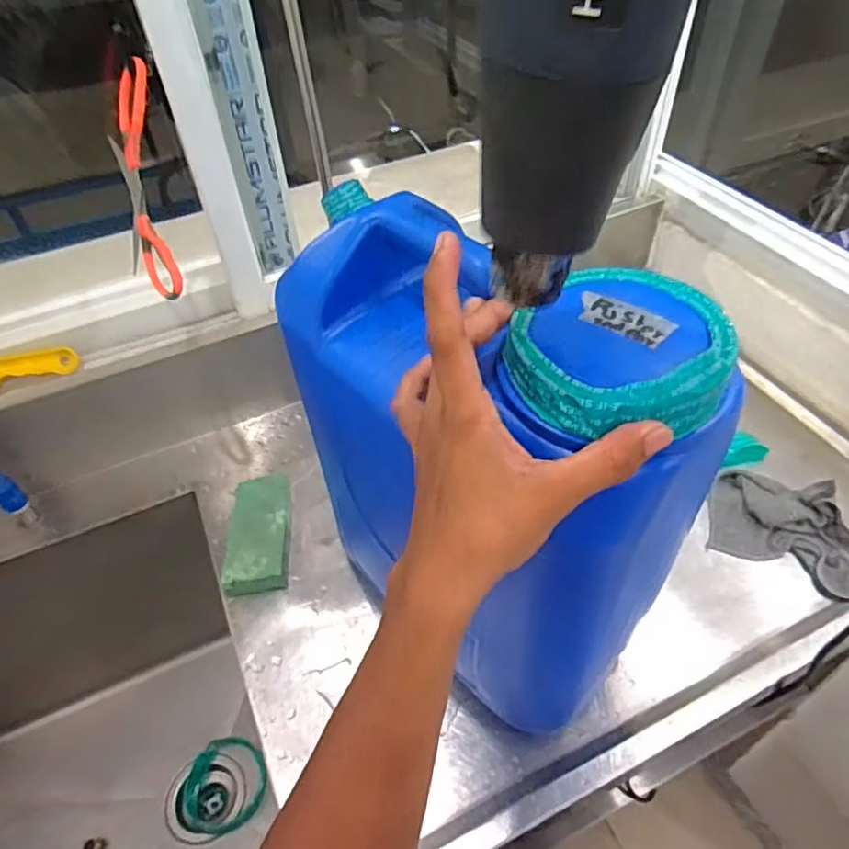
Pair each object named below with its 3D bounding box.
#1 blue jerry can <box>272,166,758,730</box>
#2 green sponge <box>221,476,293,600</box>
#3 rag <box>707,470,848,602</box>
[{"bbox_3d":[0.037,0.050,0.491,0.303,0.398,0.154,33,57,29],"label":"blue jerry can"},{"bbox_3d":[-0.197,0.128,0.732,0.069,0.034,0.155,-7,48,-3],"label":"green sponge"},{"bbox_3d":[0.417,0.117,0.708,0.165,0.038,0.126,22,53,22],"label":"rag"}]

